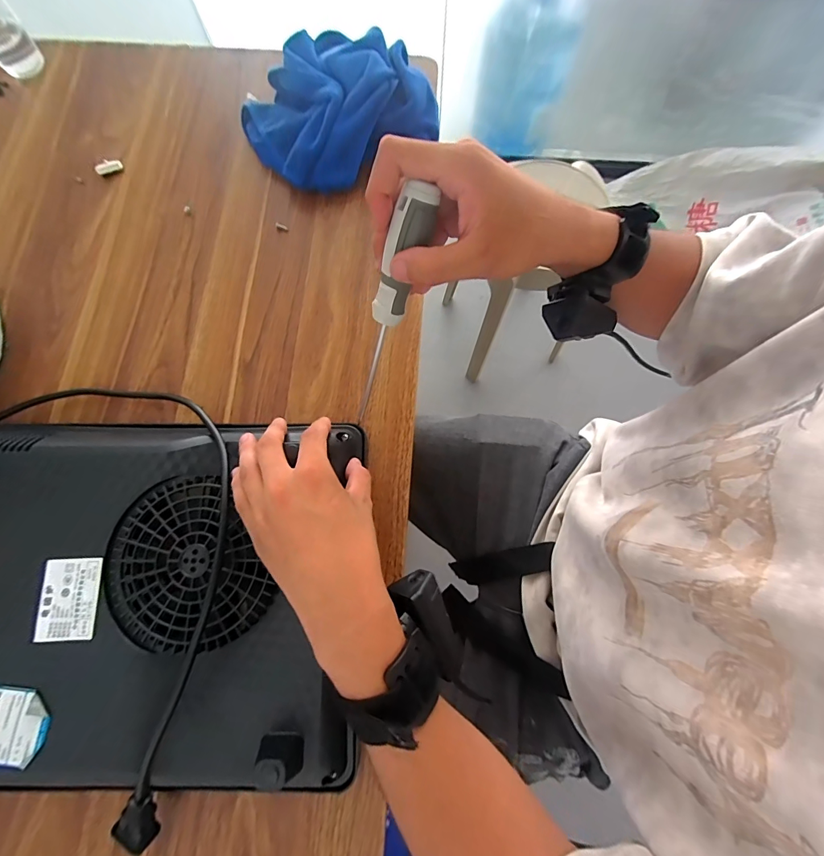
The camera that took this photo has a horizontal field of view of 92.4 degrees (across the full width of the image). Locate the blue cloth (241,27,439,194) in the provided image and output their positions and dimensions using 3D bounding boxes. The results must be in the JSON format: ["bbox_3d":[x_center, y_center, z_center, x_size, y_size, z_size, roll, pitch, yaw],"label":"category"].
[{"bbox_3d":[-0.083,-0.346,0.429,0.188,0.064,0.164,-29,77,-7],"label":"blue cloth"}]

